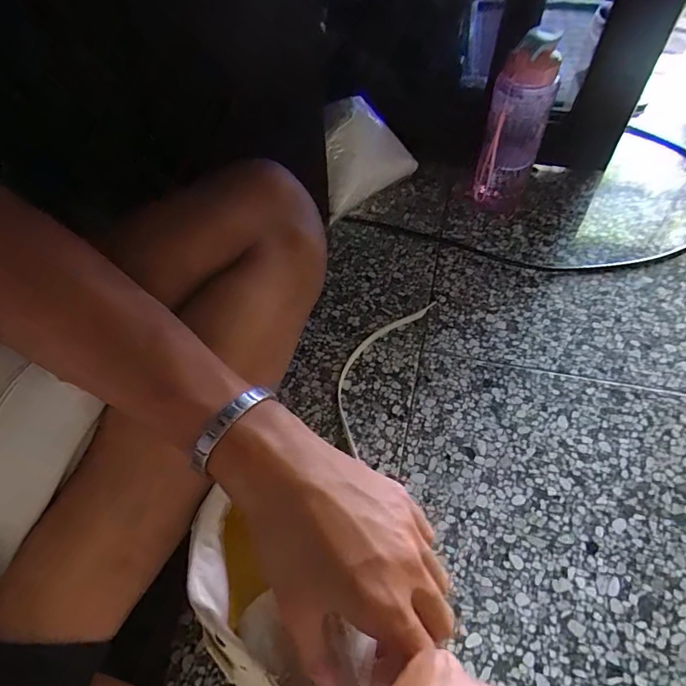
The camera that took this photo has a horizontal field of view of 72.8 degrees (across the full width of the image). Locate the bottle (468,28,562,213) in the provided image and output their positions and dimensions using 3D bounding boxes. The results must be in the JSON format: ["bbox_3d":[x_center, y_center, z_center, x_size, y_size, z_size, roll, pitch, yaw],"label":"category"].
[{"bbox_3d":[0.203,-0.256,0.558,0.064,0.197,0.052,7,56,9],"label":"bottle"}]

